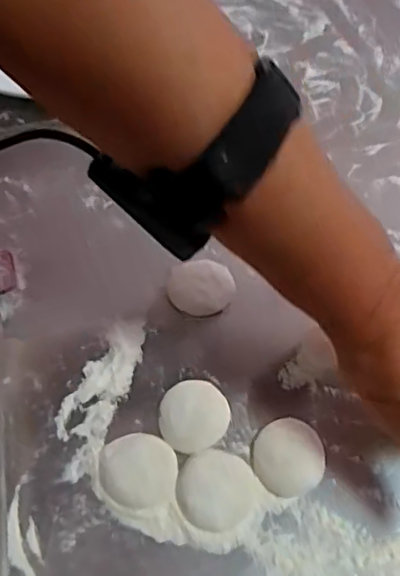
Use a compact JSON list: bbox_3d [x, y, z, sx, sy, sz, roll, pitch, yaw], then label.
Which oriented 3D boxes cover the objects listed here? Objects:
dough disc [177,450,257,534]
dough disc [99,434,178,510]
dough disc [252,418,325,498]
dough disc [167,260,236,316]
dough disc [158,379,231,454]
[{"bbox_3d":[0.009,0.108,0.328,0.042,0.010,0.040,0,63,0],"label":"dough disc"},{"bbox_3d":[-0.034,0.099,0.332,0.042,0.013,0.038,2,63,1],"label":"dough disc"},{"bbox_3d":[0.049,0.094,0.337,0.037,0.007,0.040,0,63,0],"label":"dough disc"},{"bbox_3d":[0.001,-0.001,0.384,0.041,0.013,0.037,-10,63,-5],"label":"dough disc"},{"bbox_3d":[-0.004,0.072,0.345,0.039,0.014,0.039,0,63,0],"label":"dough disc"}]

